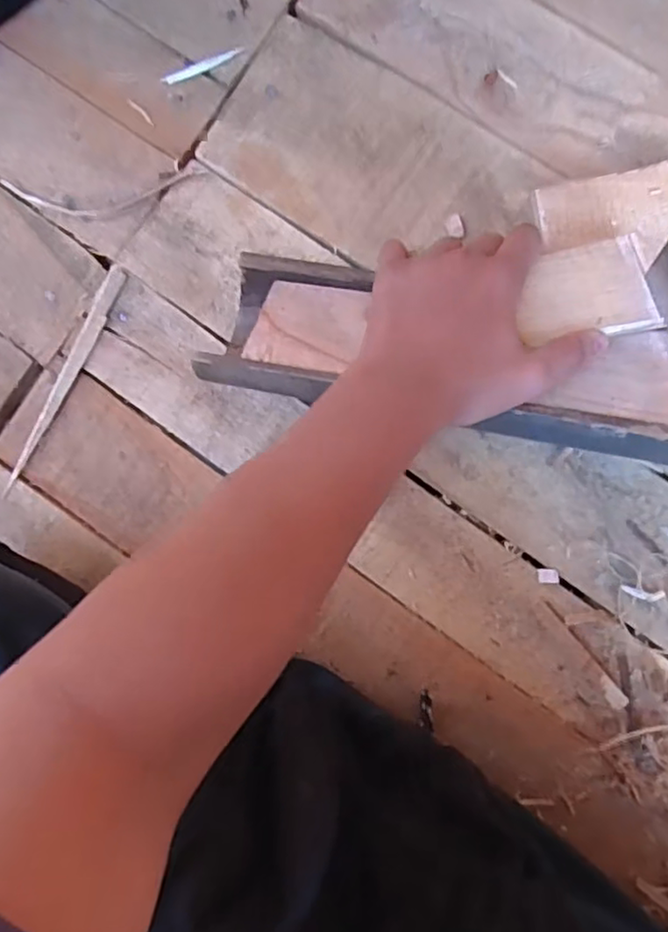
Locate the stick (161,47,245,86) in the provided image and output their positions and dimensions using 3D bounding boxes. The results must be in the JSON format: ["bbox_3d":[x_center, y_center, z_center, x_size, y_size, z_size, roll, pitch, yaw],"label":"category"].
[{"bbox_3d":[-0.090,-0.276,0.450,0.060,0.004,0.007,-19,86,5],"label":"stick"}]

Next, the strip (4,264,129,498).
[{"bbox_3d":[-0.188,-0.061,0.456,0.016,0.005,0.172,28,91,6],"label":"strip"}]

